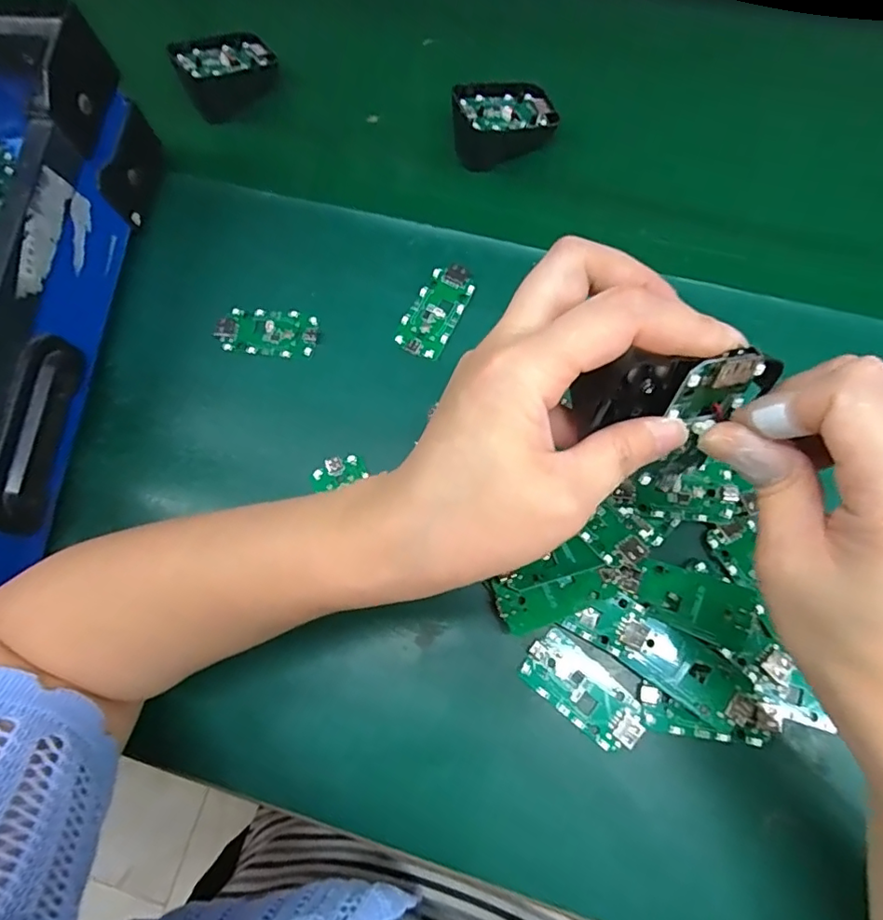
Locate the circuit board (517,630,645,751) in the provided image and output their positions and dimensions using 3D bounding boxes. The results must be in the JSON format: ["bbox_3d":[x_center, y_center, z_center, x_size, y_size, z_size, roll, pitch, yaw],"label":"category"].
[{"bbox_3d":[0.072,0.118,0.281,0.064,0.004,0.031,39,79,13],"label":"circuit board"}]

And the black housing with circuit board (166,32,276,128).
[{"bbox_3d":[-0.160,-0.289,0.410,0.073,0.041,0.040,-42,76,-9],"label":"black housing with circuit board"}]

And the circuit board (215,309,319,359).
[{"bbox_3d":[-0.109,-0.081,0.351,0.061,0.007,0.032,8,74,5],"label":"circuit board"}]

